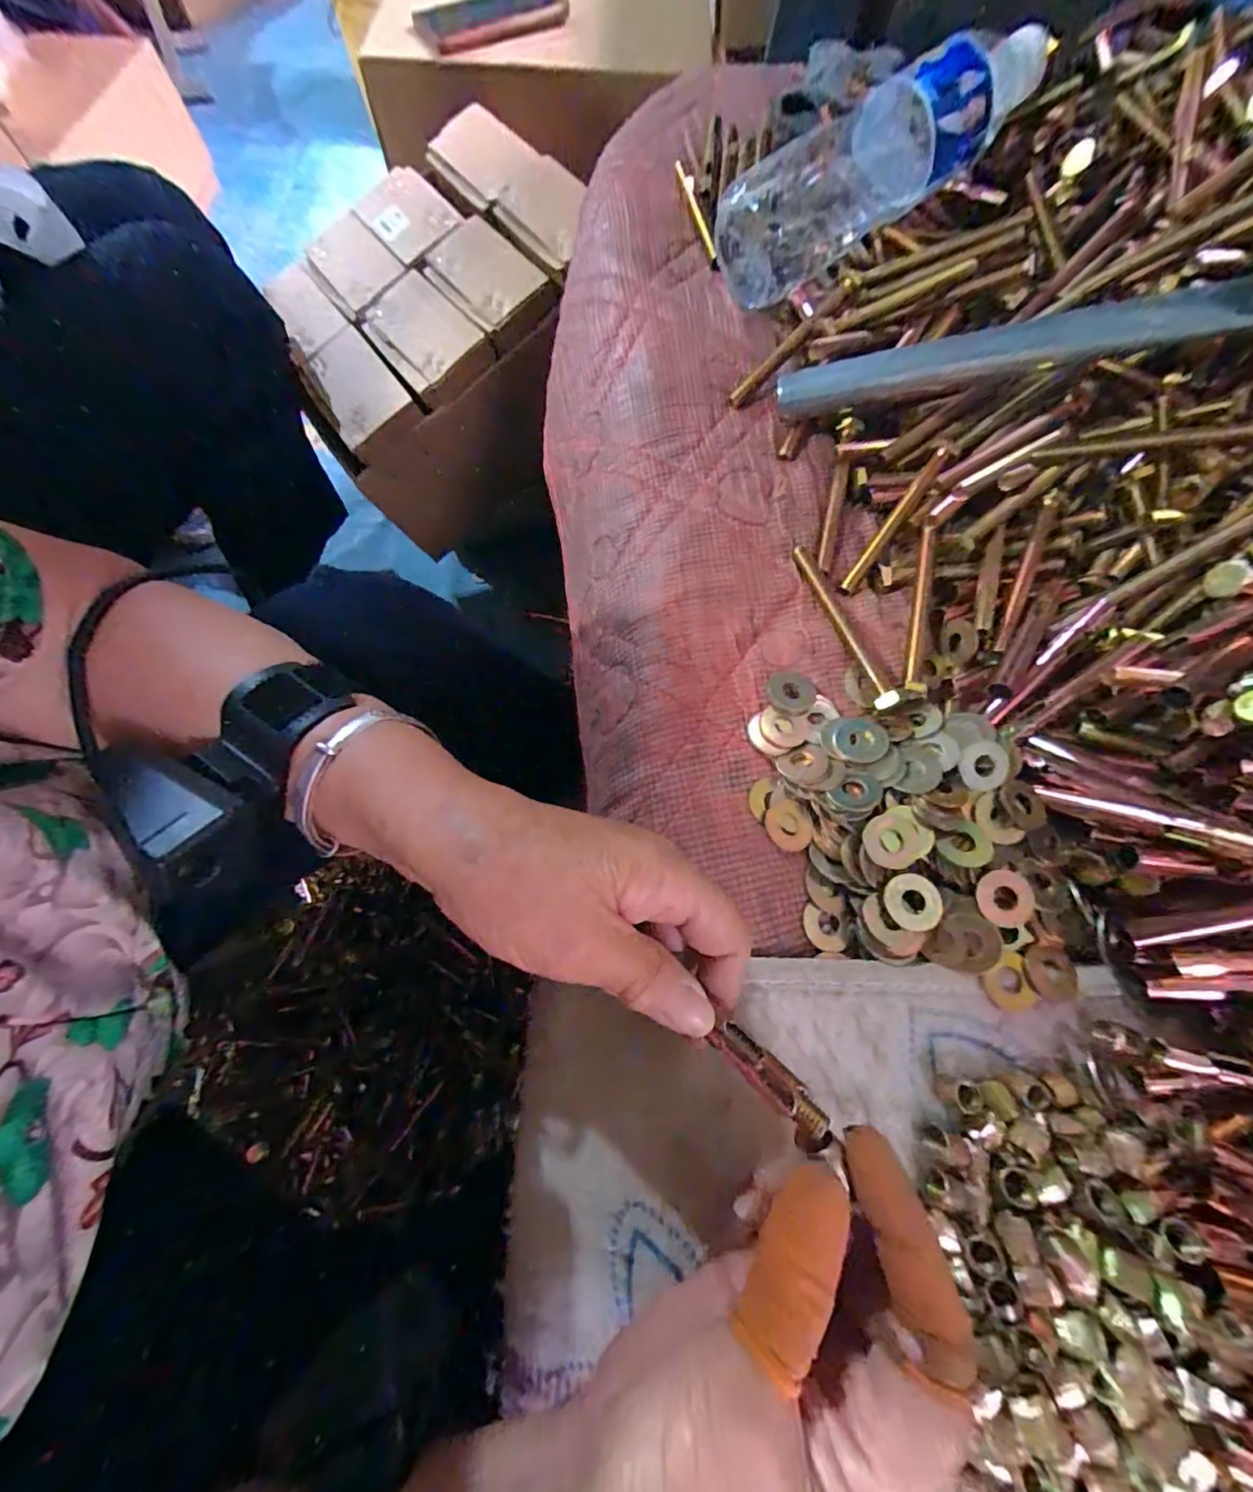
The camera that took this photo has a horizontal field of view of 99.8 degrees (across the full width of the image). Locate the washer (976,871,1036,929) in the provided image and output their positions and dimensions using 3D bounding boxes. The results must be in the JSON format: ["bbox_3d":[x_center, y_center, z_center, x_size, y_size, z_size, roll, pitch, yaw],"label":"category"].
[{"bbox_3d":[0.170,0.068,0.235,0.025,0.004,0.025,1,73,-2],"label":"washer"}]

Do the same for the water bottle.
[{"bbox_3d":[0.166,-0.374,0.330,0.235,0.053,0.057,-33,75,3],"label":"water bottle"}]

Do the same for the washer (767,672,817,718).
[{"bbox_3d":[0.087,-0.028,0.275,0.025,0.004,0.024,1,71,-2],"label":"washer"}]

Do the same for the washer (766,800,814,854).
[{"bbox_3d":[0.078,0.038,0.254,0.022,0.004,0.024,1,71,-2],"label":"washer"}]

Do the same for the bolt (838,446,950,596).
[{"bbox_3d":[0.155,-0.130,0.301,0.010,0.010,0.104,36,87,10],"label":"bolt"}]

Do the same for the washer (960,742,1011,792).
[{"bbox_3d":[0.172,0.010,0.253,0.022,0.004,0.023,1,95,6],"label":"washer"}]

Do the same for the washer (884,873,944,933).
[{"bbox_3d":[0.128,0.070,0.236,0.023,0.004,0.024,-3,77,14],"label":"washer"}]

